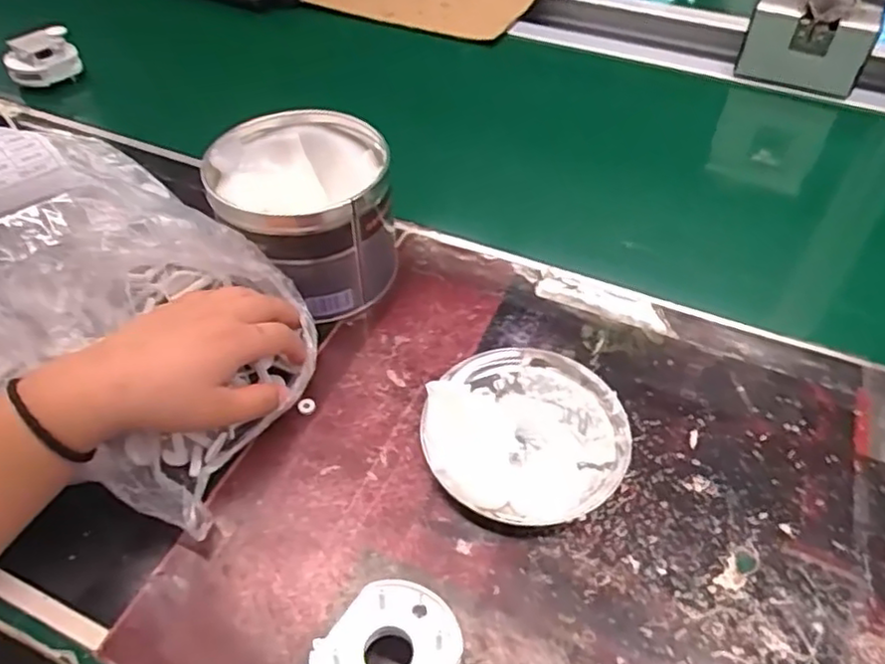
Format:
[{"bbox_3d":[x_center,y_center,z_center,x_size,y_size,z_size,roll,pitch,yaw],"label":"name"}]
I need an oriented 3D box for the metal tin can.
[{"bbox_3d":[-0.103,-0.085,0.502,0.128,0.101,0.125,-7,47,-8],"label":"metal tin can"}]

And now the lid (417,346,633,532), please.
[{"bbox_3d":[0.053,0.061,0.424,0.129,0.016,0.122,1,46,-1],"label":"lid"}]

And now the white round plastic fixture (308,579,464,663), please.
[{"bbox_3d":[-0.026,0.161,0.324,0.061,0.031,0.072,28,52,23],"label":"white round plastic fixture"}]

